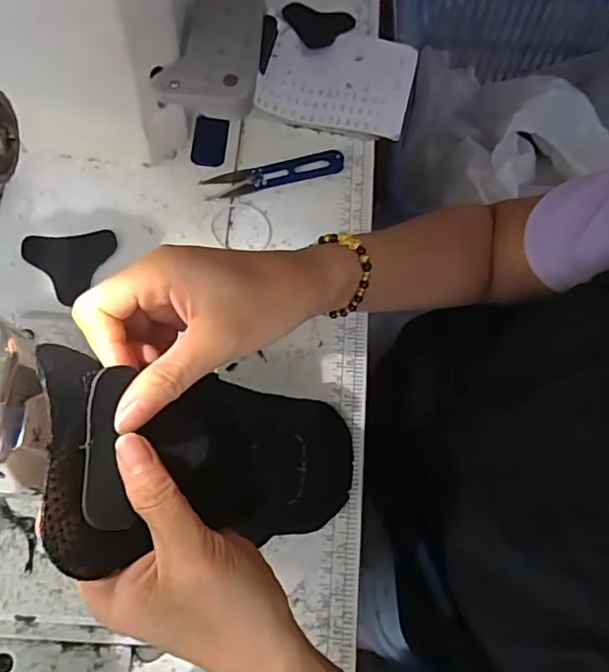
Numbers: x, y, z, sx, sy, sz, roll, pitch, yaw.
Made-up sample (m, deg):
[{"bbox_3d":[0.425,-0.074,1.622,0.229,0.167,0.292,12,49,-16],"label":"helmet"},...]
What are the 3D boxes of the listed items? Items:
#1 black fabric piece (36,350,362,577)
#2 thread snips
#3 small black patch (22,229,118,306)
[{"bbox_3d":[-0.041,0.066,0.300,0.031,0.214,0.088,-18,70,30],"label":"black fabric piece"},{"bbox_3d":[-0.026,-0.137,0.464,0.118,0.011,0.024,-13,73,-2],"label":"thread snips"},{"bbox_3d":[-0.182,-0.066,0.435,0.062,0.004,0.060,-40,84,-15],"label":"small black patch"}]

